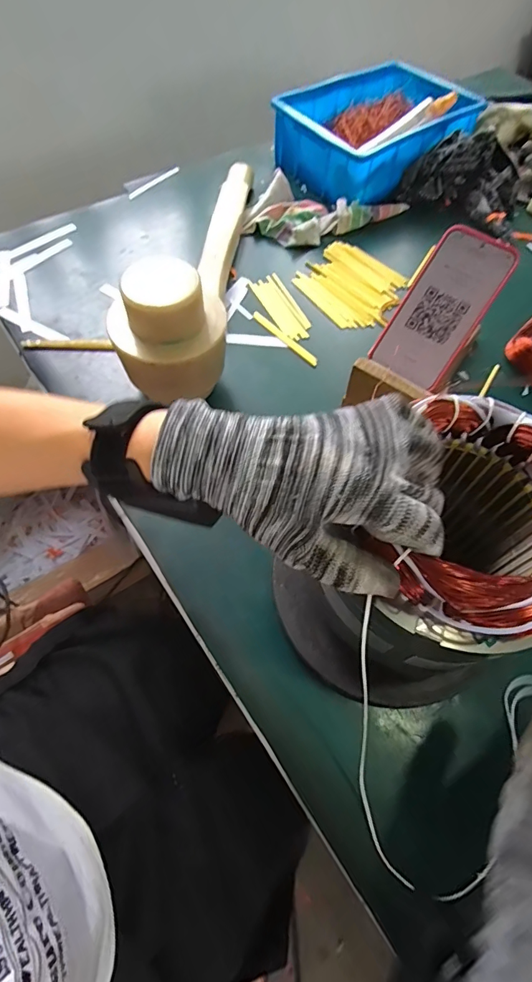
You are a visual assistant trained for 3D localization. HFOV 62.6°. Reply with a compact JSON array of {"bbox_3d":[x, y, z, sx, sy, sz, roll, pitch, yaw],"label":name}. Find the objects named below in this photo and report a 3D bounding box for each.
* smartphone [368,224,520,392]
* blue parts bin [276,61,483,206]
[{"bbox_3d":[0.189,-0.196,0.467,0.080,0.008,0.162,35,99,14],"label":"smartphone"},{"bbox_3d":[0.181,-0.588,0.716,0.317,0.090,0.218,-36,67,-20],"label":"blue parts bin"}]

